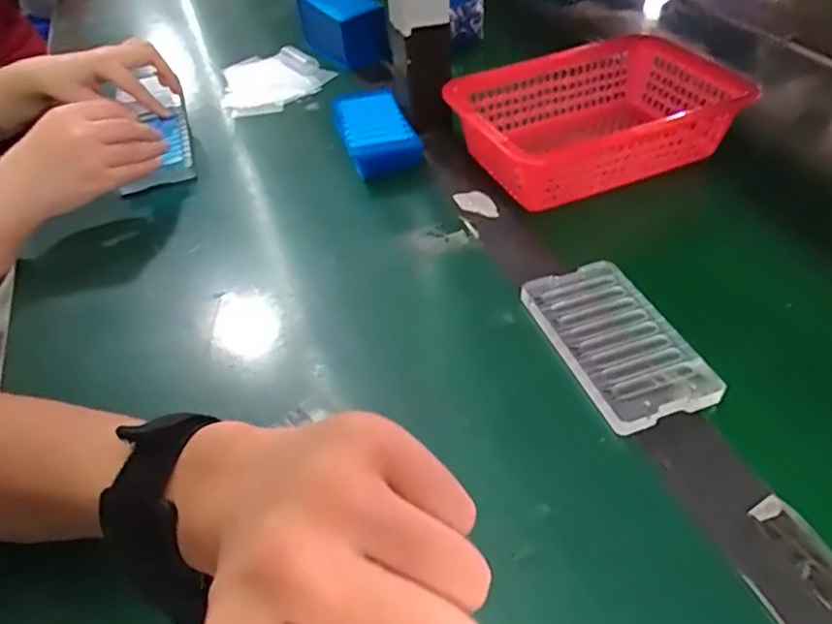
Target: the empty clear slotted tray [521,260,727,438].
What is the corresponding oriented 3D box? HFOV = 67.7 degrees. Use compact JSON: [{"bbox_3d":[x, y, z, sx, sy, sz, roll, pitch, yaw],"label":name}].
[{"bbox_3d":[0.122,0.016,0.381,0.067,0.013,0.119,-18,46,-11],"label":"empty clear slotted tray"}]

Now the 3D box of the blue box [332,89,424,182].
[{"bbox_3d":[-0.037,-0.163,0.566,0.061,0.031,0.107,-14,45,-7],"label":"blue box"}]

